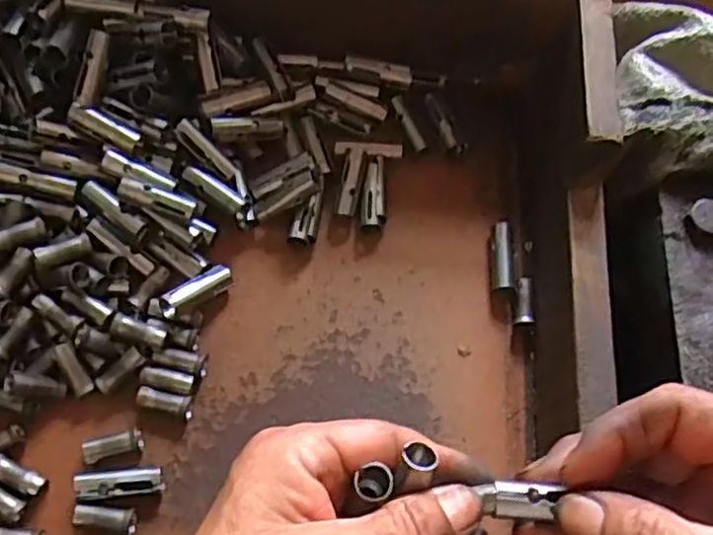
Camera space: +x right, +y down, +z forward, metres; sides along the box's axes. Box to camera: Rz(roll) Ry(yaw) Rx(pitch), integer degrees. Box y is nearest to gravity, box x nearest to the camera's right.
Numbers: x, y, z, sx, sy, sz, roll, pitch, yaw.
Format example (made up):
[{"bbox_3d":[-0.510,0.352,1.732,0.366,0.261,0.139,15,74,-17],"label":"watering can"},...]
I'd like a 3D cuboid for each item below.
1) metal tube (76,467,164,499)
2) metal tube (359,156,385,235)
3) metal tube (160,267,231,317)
[{"bbox_3d":[-0.103,0.094,0.305,0.037,0.009,0.012,-5,65,-4],"label":"metal tube"},{"bbox_3d":[0.010,-0.039,0.371,0.012,0.013,0.041,7,65,2],"label":"metal tube"},{"bbox_3d":[-0.077,0.011,0.333,0.011,0.009,0.040,43,48,16],"label":"metal tube"}]

